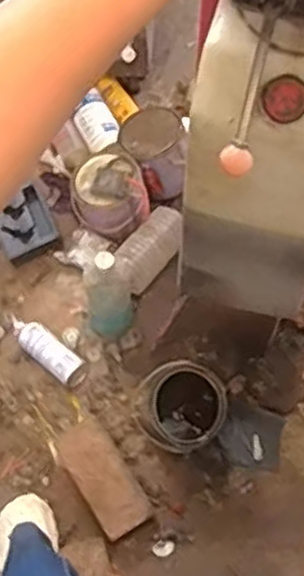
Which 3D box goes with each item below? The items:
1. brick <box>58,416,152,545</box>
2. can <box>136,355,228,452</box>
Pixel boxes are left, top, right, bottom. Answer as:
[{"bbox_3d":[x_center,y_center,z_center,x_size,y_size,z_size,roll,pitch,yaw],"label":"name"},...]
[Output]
[{"bbox_3d":[-0.101,0.376,1.497,0.107,0.070,0.241,-31,64,-13],"label":"brick"},{"bbox_3d":[0.064,0.246,1.512,0.151,0.166,0.166,-1,61,2],"label":"can"}]

